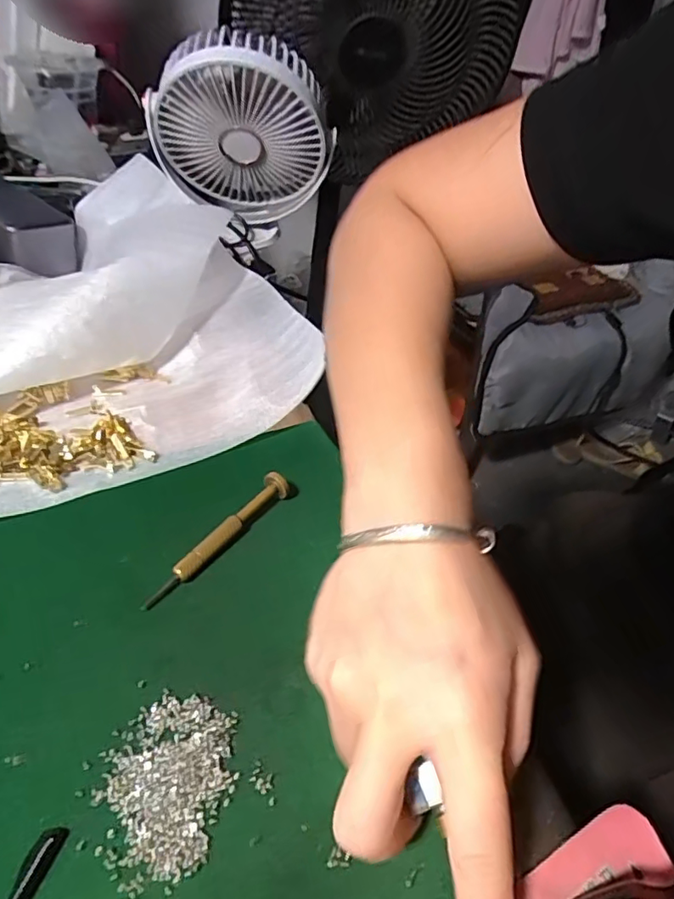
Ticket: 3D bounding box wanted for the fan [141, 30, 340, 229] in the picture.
[{"bbox_3d":[-0.087,-0.285,0.497,0.152,0.156,0.084,23,59,-46],"label":"fan"}]

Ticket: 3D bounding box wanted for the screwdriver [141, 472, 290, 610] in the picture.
[{"bbox_3d":[-0.060,0.044,0.277,0.012,0.014,0.093,32,49,24],"label":"screwdriver"}]

